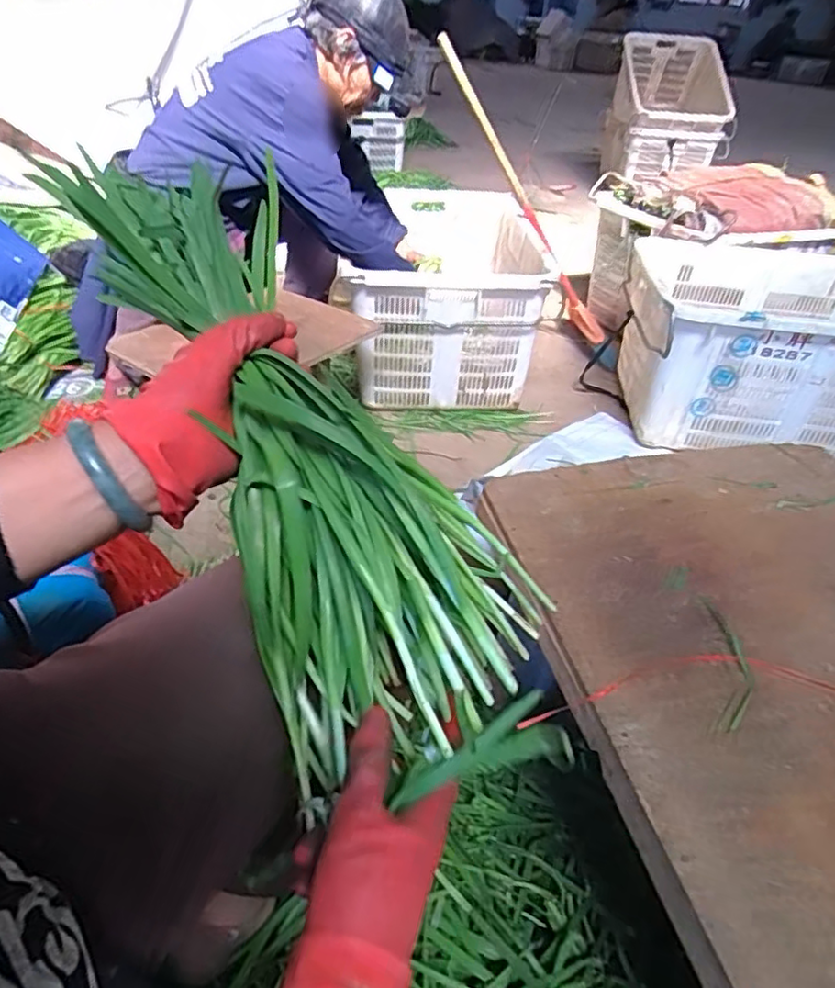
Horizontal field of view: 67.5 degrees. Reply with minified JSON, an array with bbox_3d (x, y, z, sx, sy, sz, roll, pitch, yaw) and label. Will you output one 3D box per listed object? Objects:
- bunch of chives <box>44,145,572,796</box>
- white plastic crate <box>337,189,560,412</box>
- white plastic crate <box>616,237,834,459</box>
[{"bbox_3d":[-0.072,-0.025,0.391,0.178,0.093,0.402,-28,84,-33],"label":"bunch of chives"},{"bbox_3d":[0.094,-0.537,1.655,0.432,0.382,0.694,7,39,4],"label":"white plastic crate"},{"bbox_3d":[0.866,-0.364,1.529,0.684,0.320,0.534,8,40,5],"label":"white plastic crate"}]

